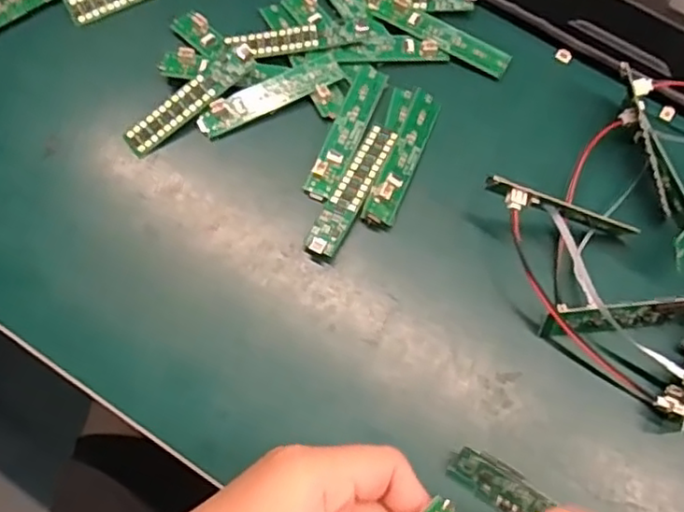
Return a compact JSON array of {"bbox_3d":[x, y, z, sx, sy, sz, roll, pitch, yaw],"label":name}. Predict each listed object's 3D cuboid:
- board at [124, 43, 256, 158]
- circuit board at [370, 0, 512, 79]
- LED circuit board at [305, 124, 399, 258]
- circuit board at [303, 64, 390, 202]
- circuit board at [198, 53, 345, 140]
[{"bbox_3d":[-0.085,-0.088,0.362,0.084,0.006,0.018,-39,95,0],"label":"board"},{"bbox_3d":[0.058,-0.130,0.381,0.084,0.007,0.020,29,73,9],"label":"circuit board"},{"bbox_3d":[0.006,-0.036,0.350,0.018,0.008,0.081,27,72,8],"label":"LED circuit board"},{"bbox_3d":[0.003,-0.070,0.361,0.018,0.006,0.086,22,72,6],"label":"circuit board"},{"bbox_3d":[-0.041,-0.091,0.367,0.083,0.005,0.020,-28,74,-10],"label":"circuit board"}]

